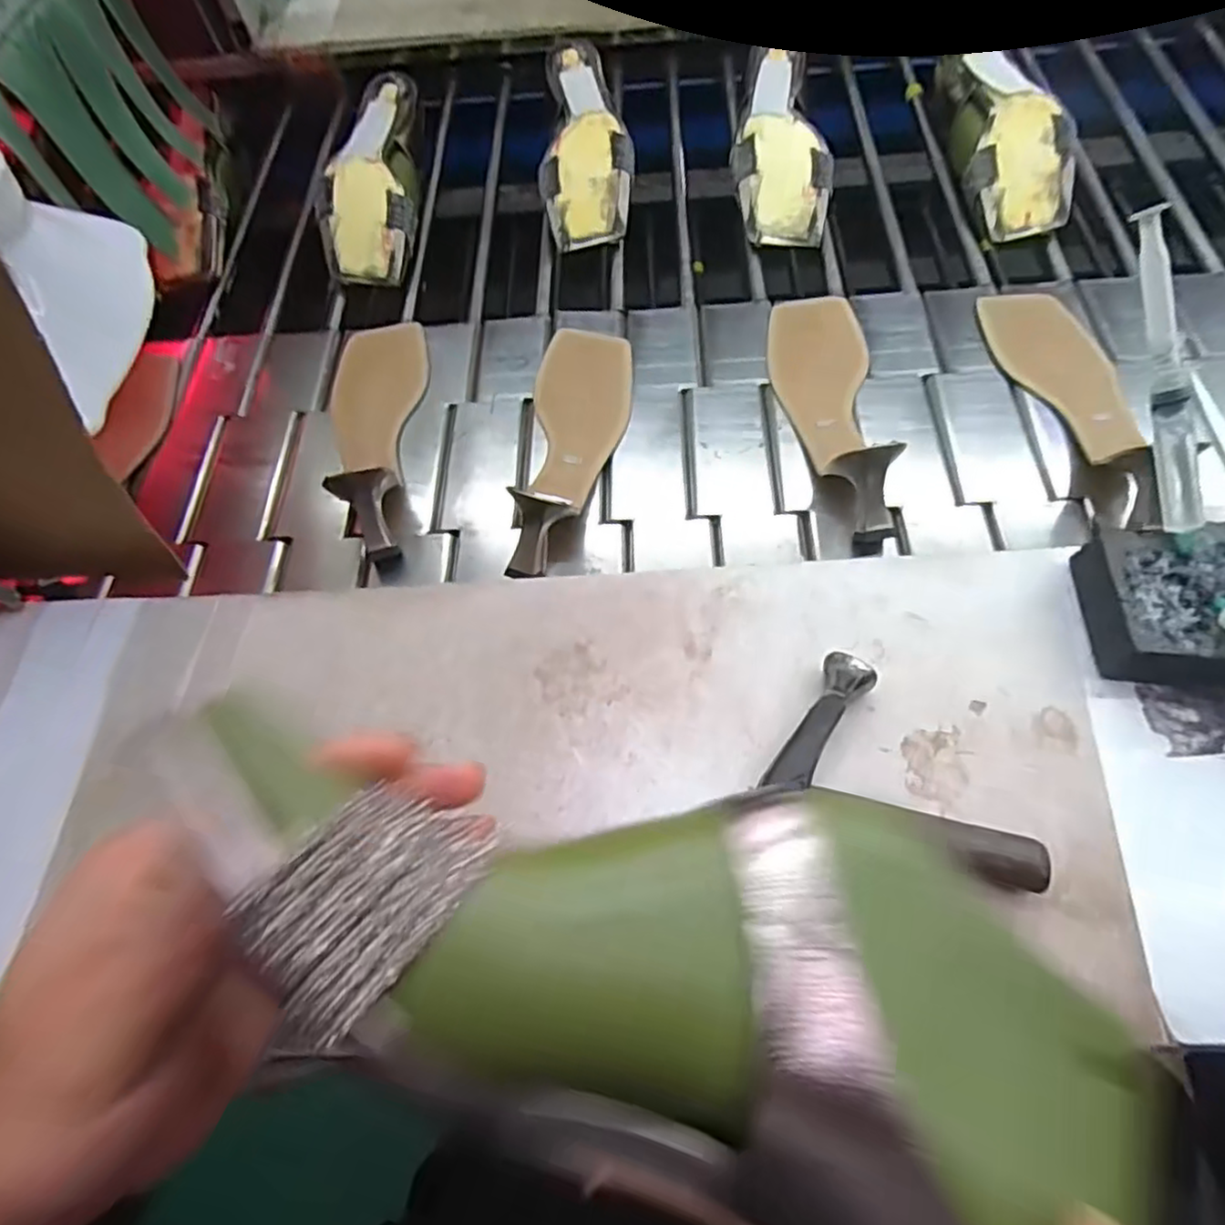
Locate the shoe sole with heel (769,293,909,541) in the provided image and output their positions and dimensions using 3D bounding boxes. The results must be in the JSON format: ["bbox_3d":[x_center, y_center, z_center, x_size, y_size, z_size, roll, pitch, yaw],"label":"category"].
[{"bbox_3d":[0.160,-0.169,0.510,0.075,0.055,0.242,3,65,5],"label":"shoe sole with heel"}]

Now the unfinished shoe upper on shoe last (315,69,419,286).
[{"bbox_3d":[-0.228,-0.412,0.652,0.080,0.064,0.218,-5,64,1],"label":"unfinished shoe upper on shoe last"}]

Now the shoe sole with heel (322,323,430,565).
[{"bbox_3d":[-0.192,-0.155,0.529,0.076,0.054,0.247,-7,64,1],"label":"shoe sole with heel"}]

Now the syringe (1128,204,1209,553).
[{"bbox_3d":[0.280,-0.113,0.342,0.016,0.017,0.166,-16,100,-4],"label":"syringe"}]

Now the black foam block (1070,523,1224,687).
[{"bbox_3d":[0.324,-0.002,0.362,0.126,0.037,0.082,-1,64,3],"label":"black foam block"}]

